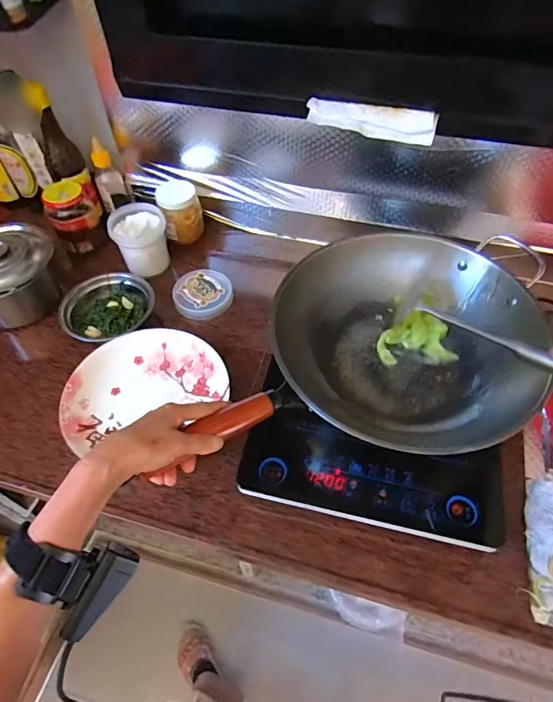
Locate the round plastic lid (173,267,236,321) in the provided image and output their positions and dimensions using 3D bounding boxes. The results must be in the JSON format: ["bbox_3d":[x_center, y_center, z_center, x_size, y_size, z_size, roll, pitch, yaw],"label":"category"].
[{"bbox_3d":[-0.133,-0.101,0.782,0.103,0.026,0.105,-1,54,1],"label":"round plastic lid"}]

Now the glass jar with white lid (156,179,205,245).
[{"bbox_3d":[-0.181,-0.266,0.843,0.075,0.086,0.084,-9,54,-5],"label":"glass jar with white lid"}]

